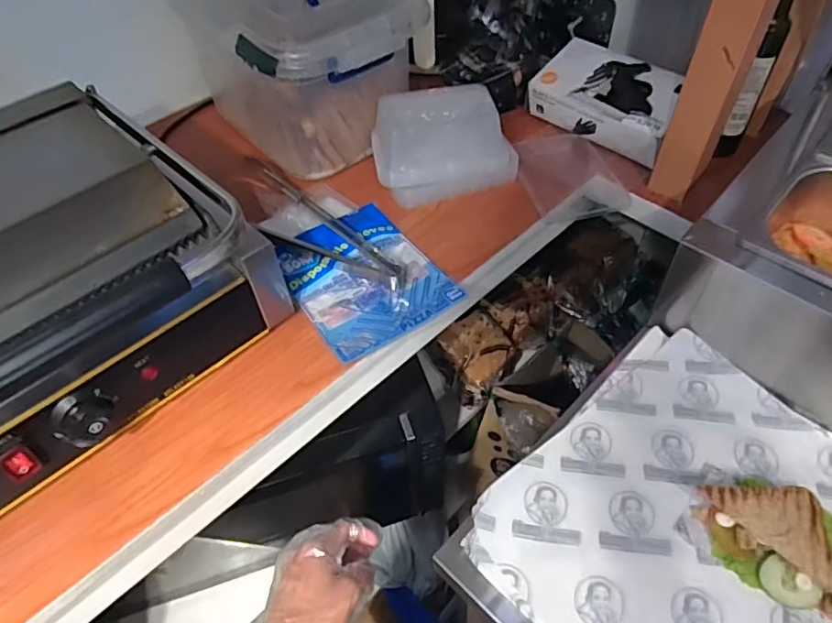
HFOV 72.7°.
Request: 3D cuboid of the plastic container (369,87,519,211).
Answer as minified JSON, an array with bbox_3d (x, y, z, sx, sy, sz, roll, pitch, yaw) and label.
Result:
[{"bbox_3d":[0.039,-0.219,0.735,0.185,0.104,0.096,-8,51,-3],"label":"plastic container"}]

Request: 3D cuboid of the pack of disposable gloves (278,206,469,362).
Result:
[{"bbox_3d":[-0.065,-0.043,0.661,0.155,0.010,0.200,-31,55,-20],"label":"pack of disposable gloves"}]

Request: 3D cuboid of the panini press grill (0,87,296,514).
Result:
[{"bbox_3d":[-0.383,0.008,0.522,0.354,0.197,0.412,31,59,26],"label":"panini press grill"}]

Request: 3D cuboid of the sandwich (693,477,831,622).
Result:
[{"bbox_3d":[0.319,0.197,0.501,0.125,0.049,0.095,18,54,18],"label":"sandwich"}]

